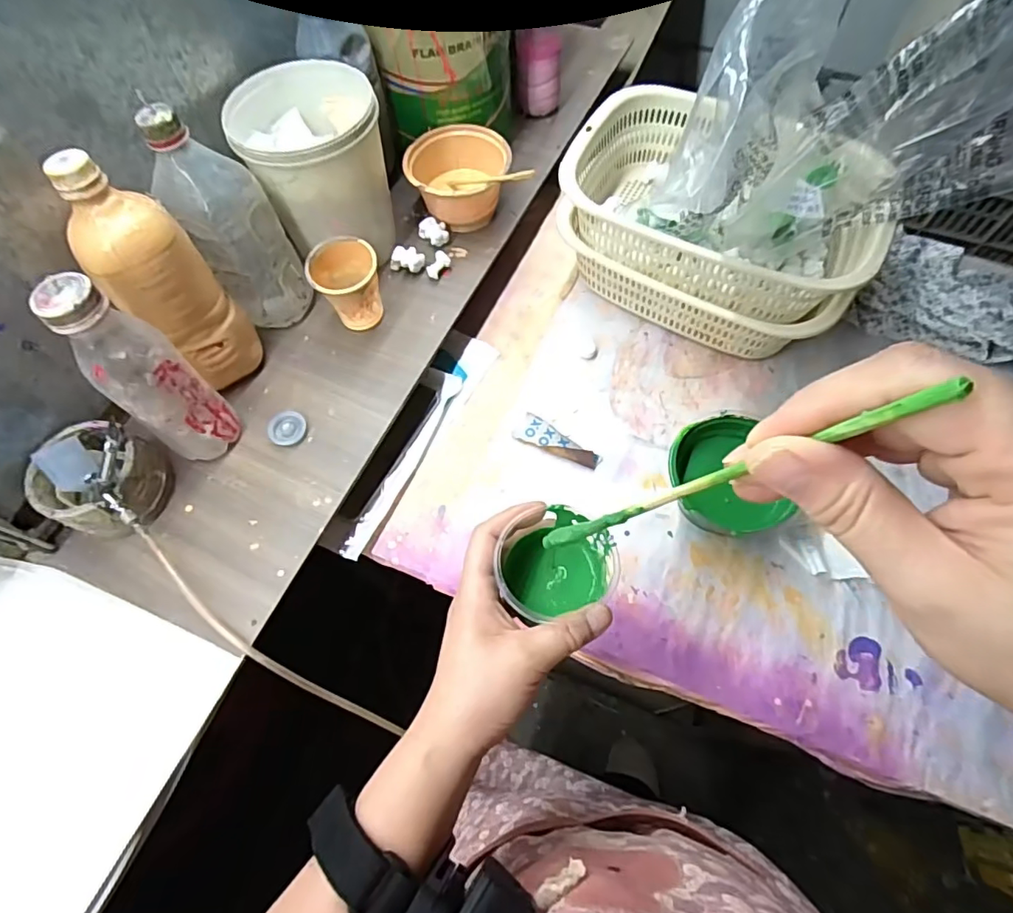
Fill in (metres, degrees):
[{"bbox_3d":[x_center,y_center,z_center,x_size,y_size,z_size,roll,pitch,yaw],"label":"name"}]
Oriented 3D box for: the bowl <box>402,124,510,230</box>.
[{"bbox_3d":[-0.053,-0.319,0.626,0.114,0.072,0.106,-1,64,2],"label":"bowl"}]

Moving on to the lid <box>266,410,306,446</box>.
[{"bbox_3d":[-0.208,-0.026,0.518,0.034,0.008,0.034,-1,64,2],"label":"lid"}]

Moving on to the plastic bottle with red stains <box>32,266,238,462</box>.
[{"bbox_3d":[-0.283,-0.059,0.440,0.054,0.189,0.058,2,64,4],"label":"plastic bottle with red stains"}]

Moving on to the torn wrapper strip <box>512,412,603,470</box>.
[{"bbox_3d":[0.054,-0.015,0.564,0.091,0.007,0.031,25,68,14],"label":"torn wrapper strip"}]

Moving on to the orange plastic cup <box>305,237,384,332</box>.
[{"bbox_3d":[-0.158,-0.171,0.551,0.065,0.078,0.077,-30,66,-11],"label":"orange plastic cup"}]

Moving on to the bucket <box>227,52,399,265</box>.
[{"bbox_3d":[-0.182,-0.280,0.563,0.131,0.158,0.146,-12,64,-3],"label":"bucket"}]

